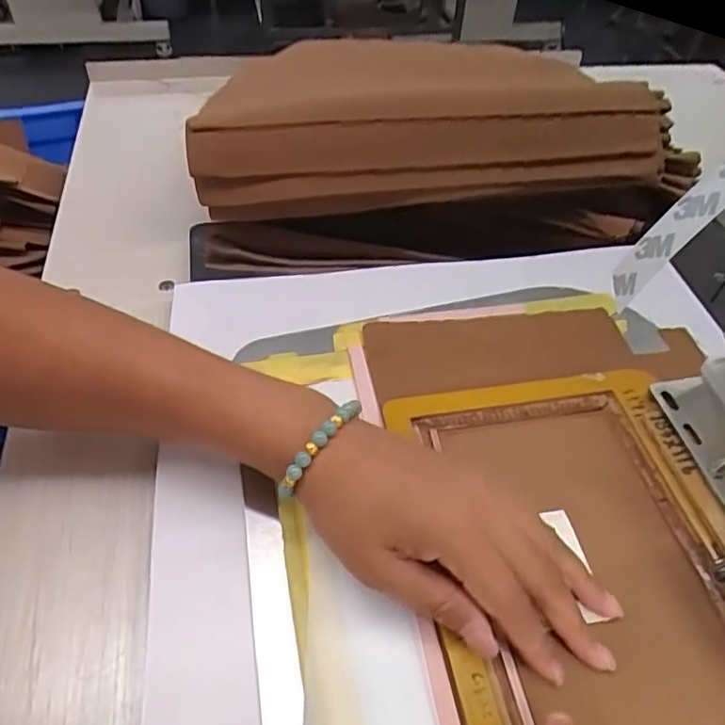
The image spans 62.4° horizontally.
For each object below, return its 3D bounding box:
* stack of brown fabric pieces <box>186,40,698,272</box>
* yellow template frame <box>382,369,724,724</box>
[{"bbox_3d":[0.056,-0.169,0.501,0.369,0.136,0.162,-2,48,-5],"label":"stack of brown fabric pieces"},{"bbox_3d":[0.114,0.099,0.309,0.166,0.011,0.232,-3,50,-9],"label":"yellow template frame"}]

